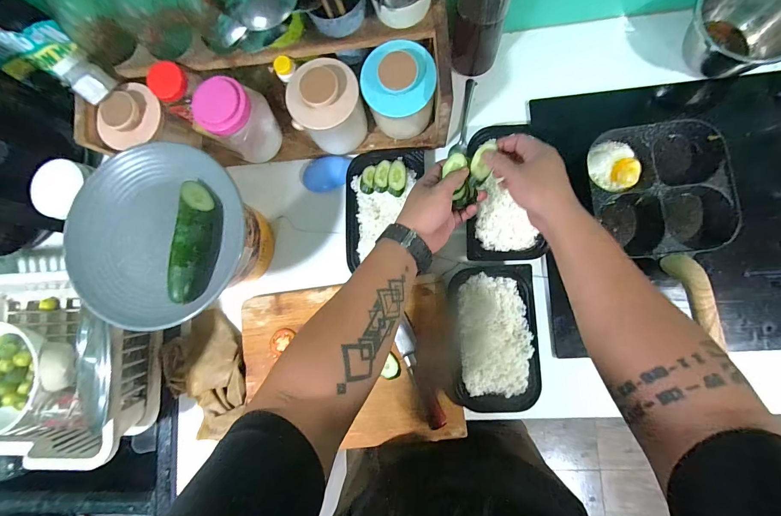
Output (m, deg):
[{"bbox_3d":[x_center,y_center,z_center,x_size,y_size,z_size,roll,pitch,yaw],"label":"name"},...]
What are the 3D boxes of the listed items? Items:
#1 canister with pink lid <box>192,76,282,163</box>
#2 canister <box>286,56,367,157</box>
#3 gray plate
[{"bbox_3d":[-0.239,-0.218,0.532,0.081,0.116,0.091,35,89,9],"label":"canister with pink lid"},{"bbox_3d":[-0.096,-0.239,0.522,0.103,0.122,0.100,-1,84,6],"label":"canister"},{"bbox_3d":[-0.306,-0.029,0.439,0.234,0.048,0.236,-1,84,11],"label":"gray plate"}]

